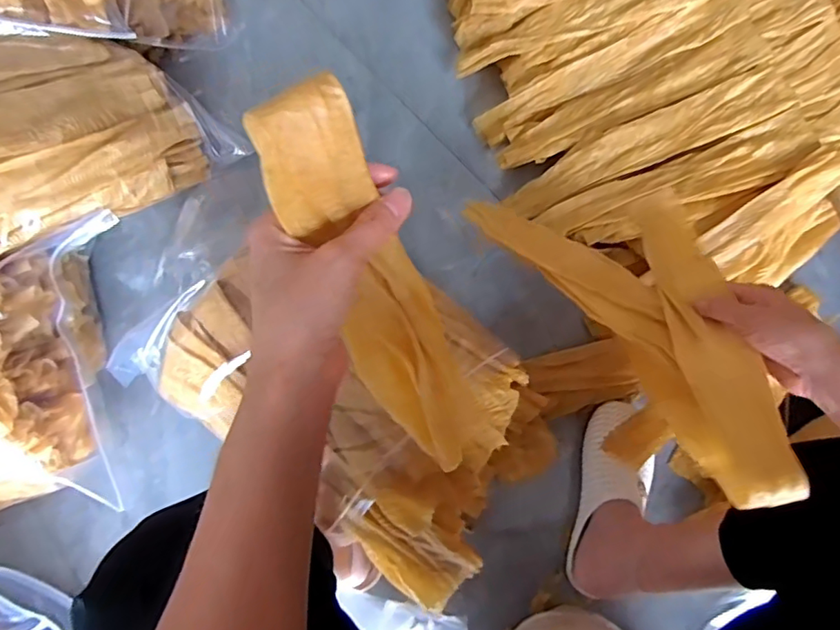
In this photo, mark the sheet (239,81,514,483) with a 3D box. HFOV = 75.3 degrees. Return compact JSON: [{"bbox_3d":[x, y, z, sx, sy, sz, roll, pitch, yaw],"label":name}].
[{"bbox_3d":[-0.014,0.011,0.350,0.067,0.329,0.039,-32,48,-7],"label":"sheet"}]

